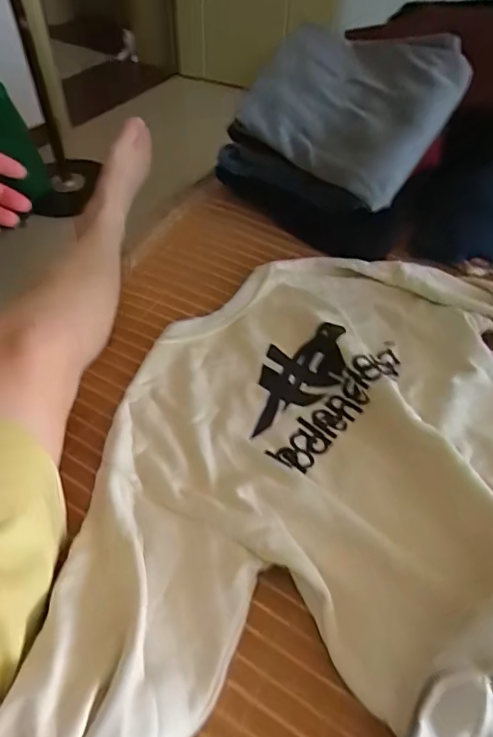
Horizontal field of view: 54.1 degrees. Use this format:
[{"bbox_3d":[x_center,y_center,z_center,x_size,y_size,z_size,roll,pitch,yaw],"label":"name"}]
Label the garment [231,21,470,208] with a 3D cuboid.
[{"bbox_3d":[0.145,-0.375,0.700,0.263,0.130,0.216,29,55,21],"label":"garment"}]

